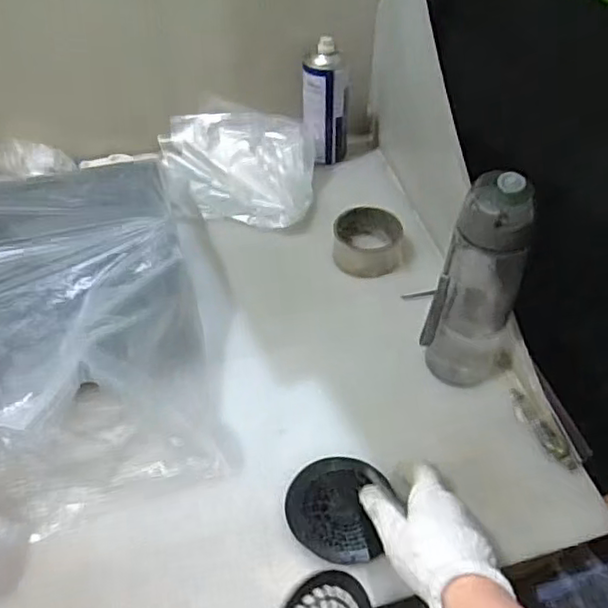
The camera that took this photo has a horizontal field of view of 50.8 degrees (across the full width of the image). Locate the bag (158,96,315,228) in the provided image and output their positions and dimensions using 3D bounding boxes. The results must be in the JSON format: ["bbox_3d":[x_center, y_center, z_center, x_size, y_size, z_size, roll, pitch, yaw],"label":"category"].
[{"bbox_3d":[-0.098,-0.197,0.903,0.224,0.082,0.153,9,47,6],"label":"bag"}]

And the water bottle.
[{"bbox_3d":[0.181,-0.016,0.633,0.081,0.245,0.079,18,49,15],"label":"water bottle"}]

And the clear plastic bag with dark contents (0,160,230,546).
[{"bbox_3d":[-0.259,0.011,0.672,0.335,0.135,0.410,-10,48,-11],"label":"clear plastic bag with dark contents"}]

